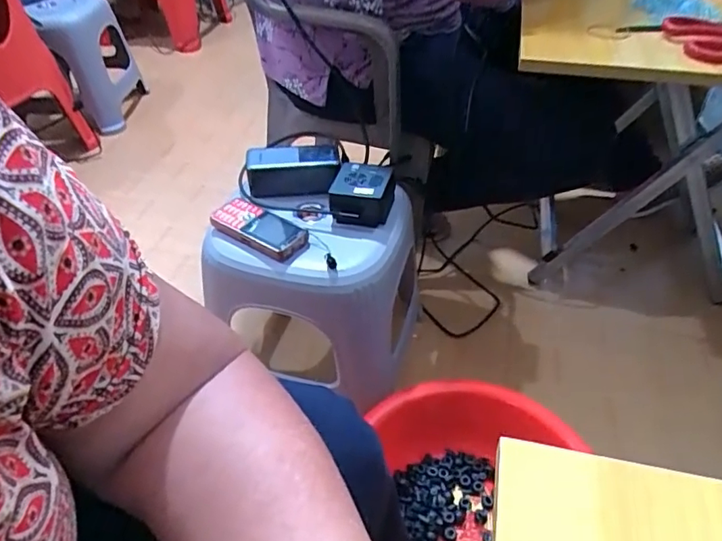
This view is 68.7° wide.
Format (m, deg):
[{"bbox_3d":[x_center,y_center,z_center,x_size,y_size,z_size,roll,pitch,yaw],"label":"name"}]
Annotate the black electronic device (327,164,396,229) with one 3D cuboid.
[{"bbox_3d":[0.002,-0.102,0.691,0.080,0.046,0.075,5,45,6],"label":"black electronic device"}]

